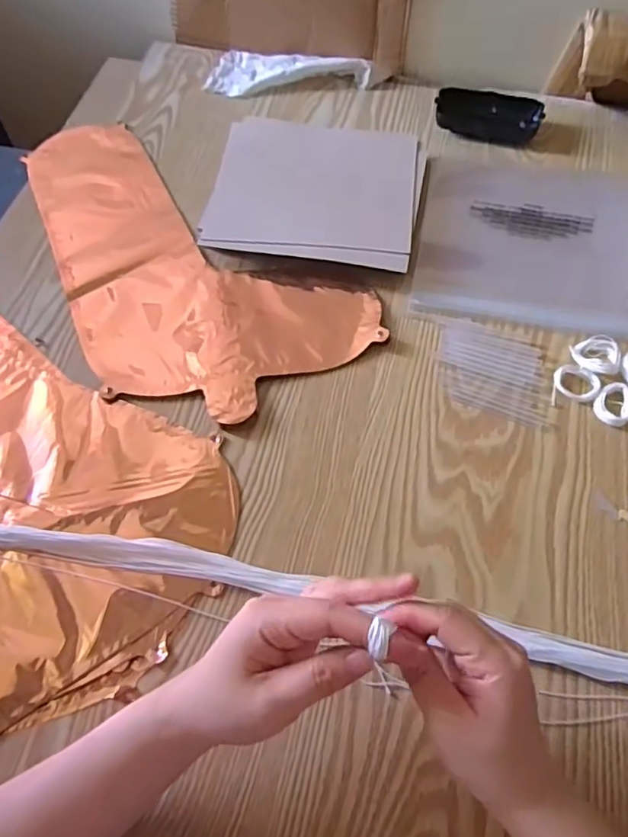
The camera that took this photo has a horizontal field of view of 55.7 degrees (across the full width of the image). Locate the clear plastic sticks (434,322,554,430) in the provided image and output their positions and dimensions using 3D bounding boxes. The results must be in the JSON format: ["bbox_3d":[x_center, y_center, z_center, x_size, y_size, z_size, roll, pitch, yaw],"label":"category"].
[{"bbox_3d":[0.149,-0.039,0.489,0.098,0.004,0.077,19,63,11],"label":"clear plastic sticks"}]

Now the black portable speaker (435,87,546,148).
[{"bbox_3d":[0.185,-0.320,0.631,0.108,0.025,0.048,11,62,7],"label":"black portable speaker"}]

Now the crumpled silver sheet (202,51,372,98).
[{"bbox_3d":[-0.029,-0.395,0.677,0.183,0.023,0.072,9,61,6],"label":"crumpled silver sheet"}]

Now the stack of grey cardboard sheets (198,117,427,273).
[{"bbox_3d":[0.002,-0.223,0.576,0.197,0.016,0.161,9,71,9],"label":"stack of grey cardboard sheets"}]

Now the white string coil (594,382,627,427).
[{"bbox_3d":[0.235,-0.012,0.464,0.027,0.010,0.033,12,62,8],"label":"white string coil"}]

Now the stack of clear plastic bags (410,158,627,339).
[{"bbox_3d":[0.204,-0.172,0.563,0.202,0.008,0.208,10,61,6],"label":"stack of clear plastic bags"}]

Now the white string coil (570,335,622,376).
[{"bbox_3d":[0.232,-0.053,0.486,0.034,0.008,0.037,0,61,1],"label":"white string coil"}]

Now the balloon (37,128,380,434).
[{"bbox_3d":[-0.145,-0.157,0.559,0.213,0.007,0.402,-35,66,-17],"label":"balloon"}]

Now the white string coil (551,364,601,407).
[{"bbox_3d":[0.210,-0.027,0.475,0.034,0.010,0.036,0,61,1],"label":"white string coil"}]

